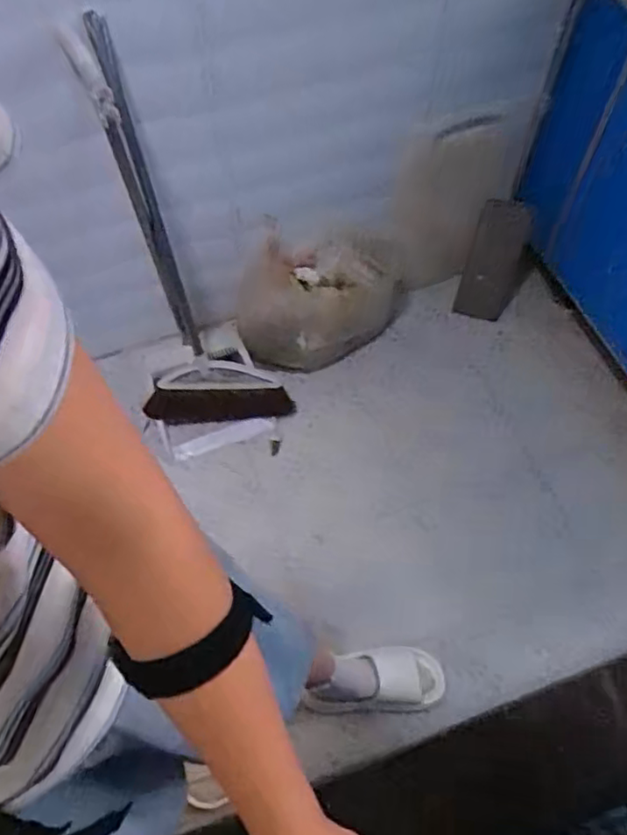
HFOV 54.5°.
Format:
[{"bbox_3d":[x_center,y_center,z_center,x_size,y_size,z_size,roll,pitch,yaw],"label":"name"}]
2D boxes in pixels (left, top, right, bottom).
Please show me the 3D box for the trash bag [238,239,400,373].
[{"bbox_3d":[0.025,-0.251,1.432,0.395,0.262,0.210,-6,62,-2],"label":"trash bag"}]

